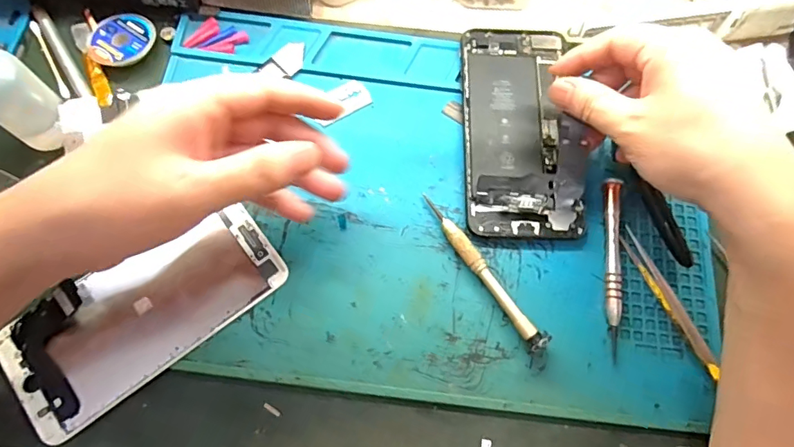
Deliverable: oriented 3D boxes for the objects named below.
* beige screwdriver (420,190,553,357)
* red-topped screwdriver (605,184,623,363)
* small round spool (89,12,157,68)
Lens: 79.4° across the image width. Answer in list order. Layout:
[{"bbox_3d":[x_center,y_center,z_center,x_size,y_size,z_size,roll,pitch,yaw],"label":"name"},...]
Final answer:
[{"bbox_3d":[0.052,0.030,0.293,0.014,0.012,0.115,-36,77,-11],"label":"beige screwdriver"},{"bbox_3d":[0.136,0.026,0.300,0.010,0.007,0.112,7,73,1],"label":"red-topped screwdriver"},{"bbox_3d":[-0.192,-0.128,0.334,0.044,0.011,0.039,-39,78,-12],"label":"small round spool"}]

